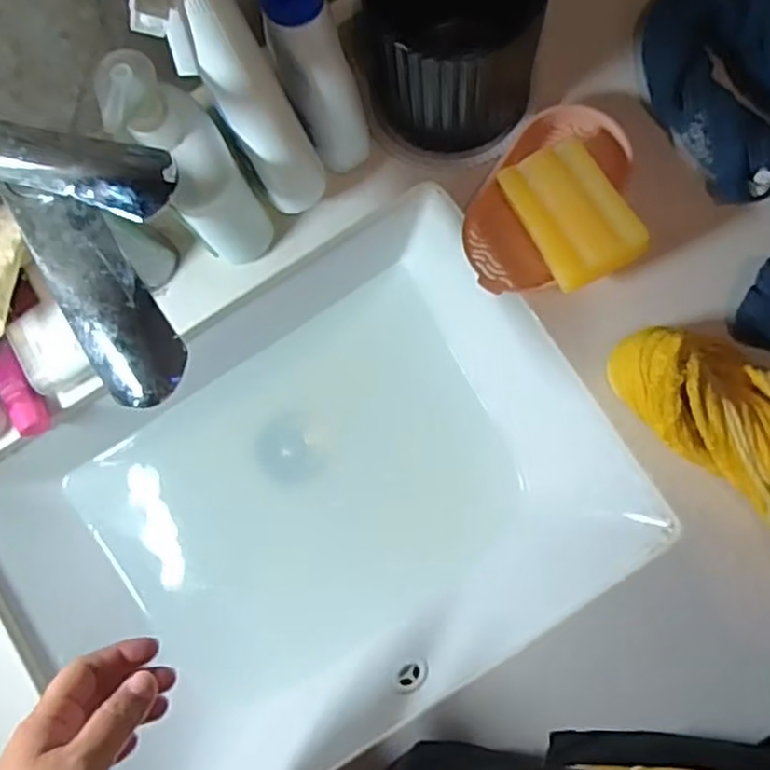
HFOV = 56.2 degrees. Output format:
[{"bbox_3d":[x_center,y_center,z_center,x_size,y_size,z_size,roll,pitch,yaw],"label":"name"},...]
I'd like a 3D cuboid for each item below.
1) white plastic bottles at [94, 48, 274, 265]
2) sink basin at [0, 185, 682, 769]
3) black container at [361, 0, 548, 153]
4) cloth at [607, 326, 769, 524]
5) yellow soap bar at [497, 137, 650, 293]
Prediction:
[{"bbox_3d":[-0.123,-0.137,0.468,0.056,0.173,0.070,-35,82,0],"label":"white plastic bottles"},{"bbox_3d":[-0.066,0.097,0.604,0.455,0.136,0.346,-34,82,0],"label":"sink basin"},{"bbox_3d":[0.048,-0.234,0.491,0.111,0.143,0.103,10,84,5],"label":"black container"},{"bbox_3d":[0.239,0.034,0.485,0.083,0.063,0.196,-42,82,-2],"label":"cloth"},{"bbox_3d":[0.134,-0.122,0.519,0.066,0.025,0.107,-30,67,6],"label":"yellow soap bar"}]

